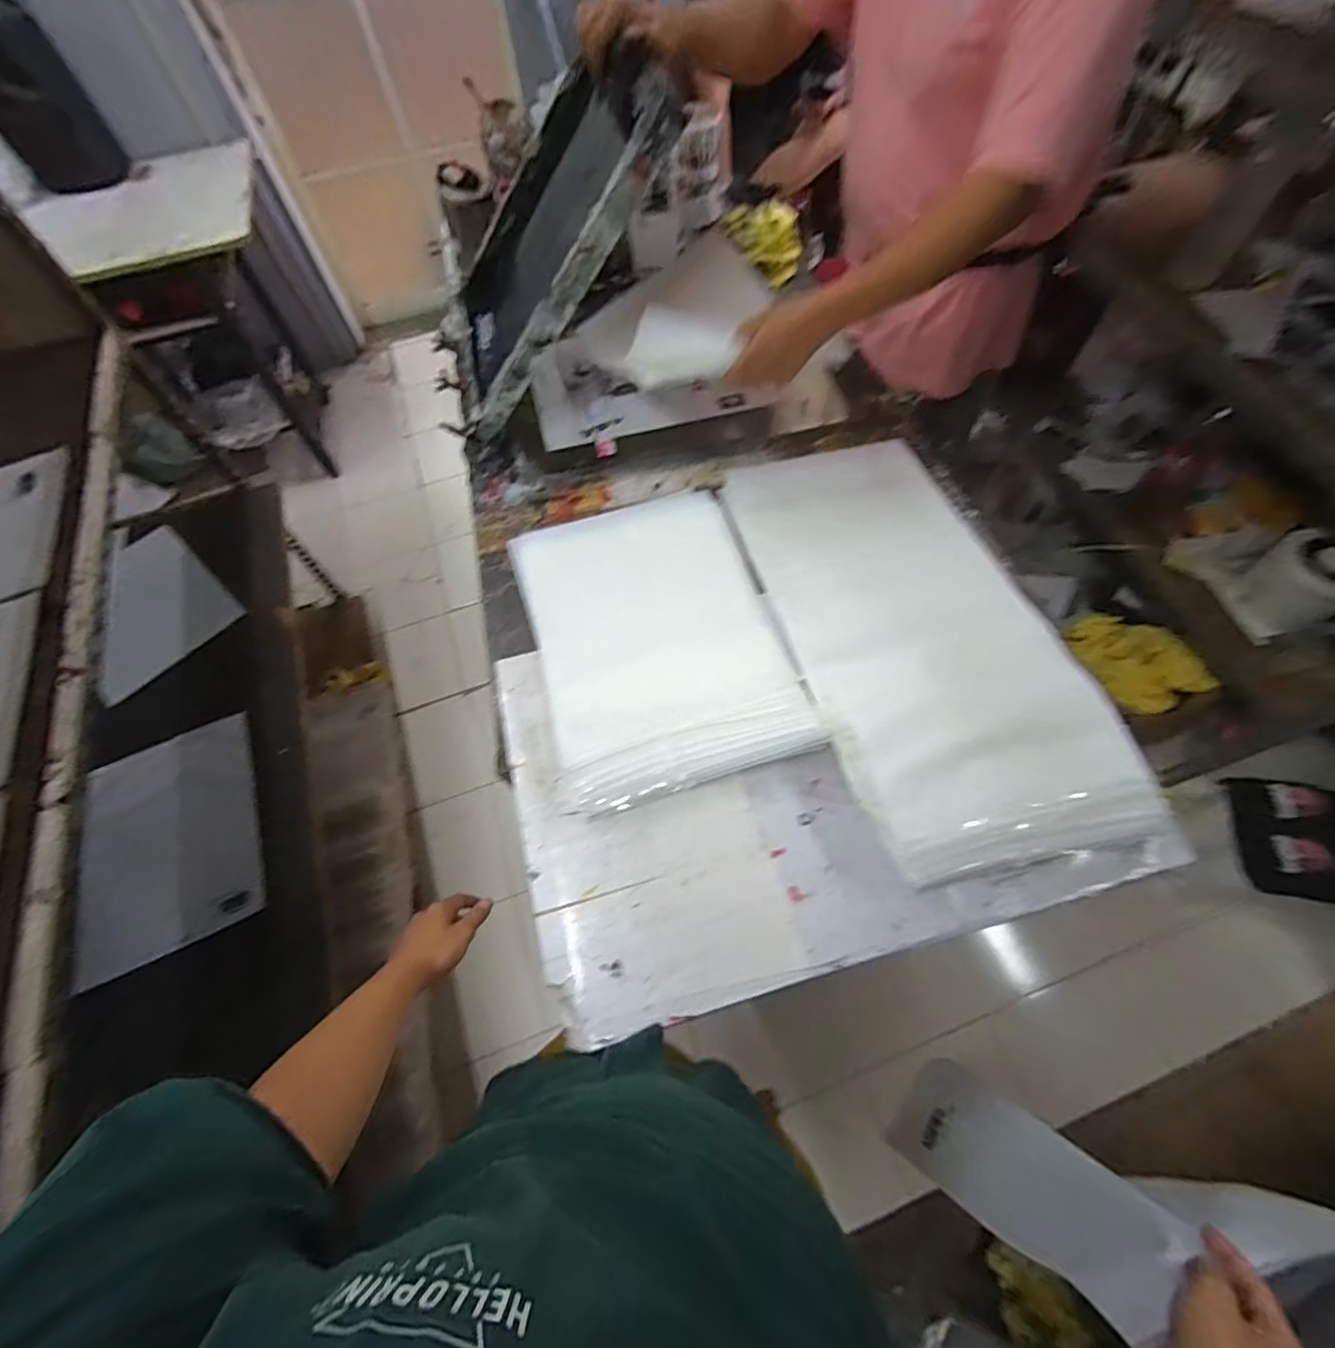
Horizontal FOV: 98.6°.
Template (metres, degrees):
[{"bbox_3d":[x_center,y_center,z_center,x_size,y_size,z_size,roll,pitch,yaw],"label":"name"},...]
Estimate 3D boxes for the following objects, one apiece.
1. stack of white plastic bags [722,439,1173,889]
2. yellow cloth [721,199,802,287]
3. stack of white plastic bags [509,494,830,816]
[{"bbox_3d":[0.303,-0.076,0.727,0.315,0.089,0.648,-17,62,-6],"label":"stack of white plastic bags"},{"bbox_3d":[0.192,-0.883,1.165,0.148,0.078,0.196,-2,61,2],"label":"yellow cloth"},{"bbox_3d":[-0.020,-0.062,0.755,0.302,0.044,0.437,-15,62,-5],"label":"stack of white plastic bags"}]

